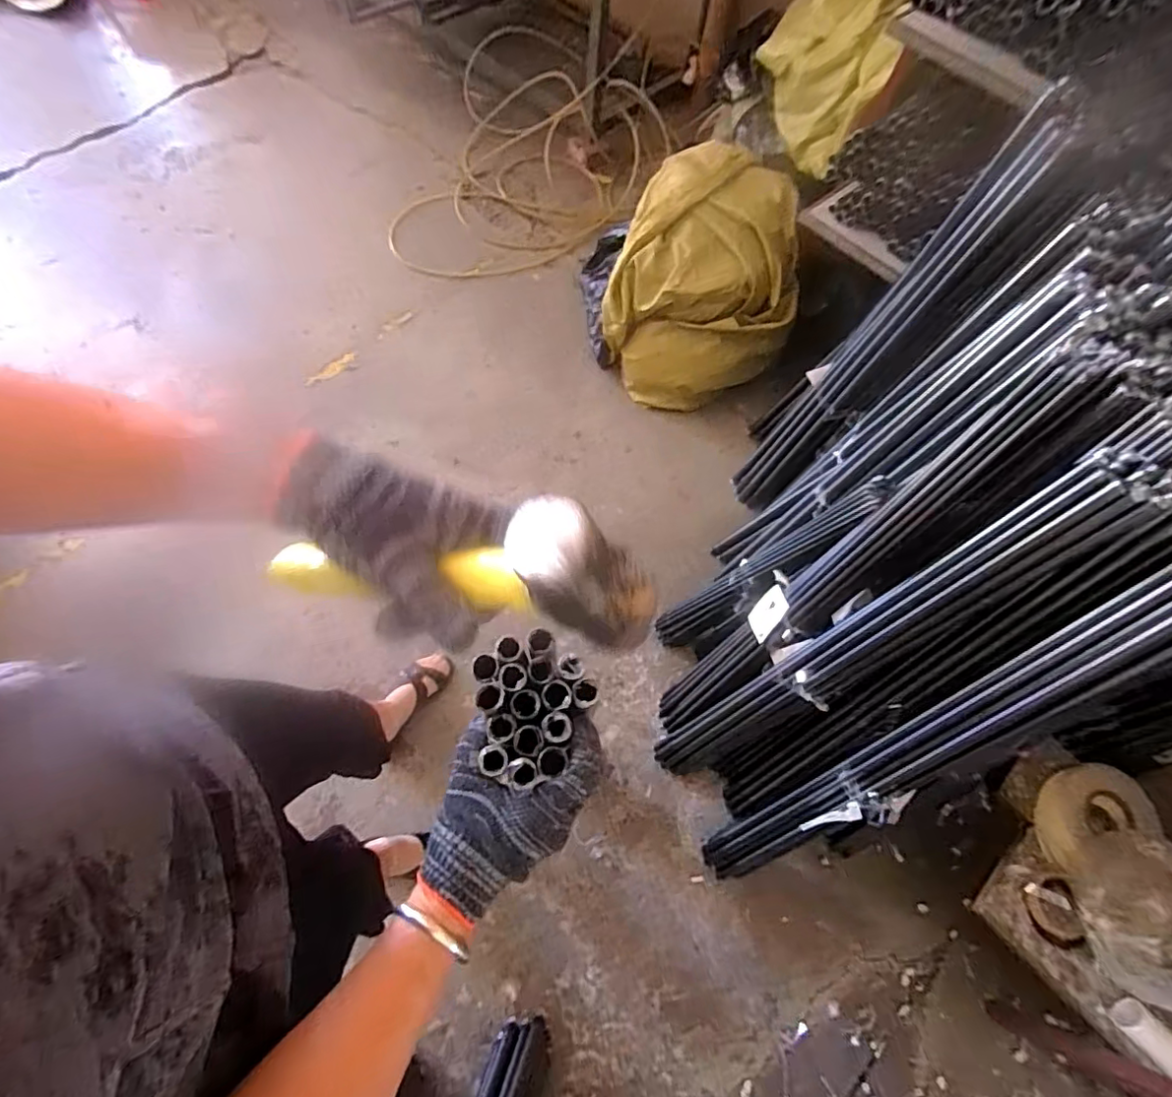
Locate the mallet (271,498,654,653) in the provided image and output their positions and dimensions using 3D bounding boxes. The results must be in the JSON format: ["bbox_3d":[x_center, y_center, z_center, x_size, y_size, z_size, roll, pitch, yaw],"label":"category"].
[{"bbox_3d":[-0.073,0.018,0.305,0.230,0.087,0.037,-2,65,32],"label":"mallet"}]

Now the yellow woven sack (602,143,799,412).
[{"bbox_3d":[0.321,-0.708,1.519,0.460,0.336,0.571,16,67,4],"label":"yellow woven sack"}]

